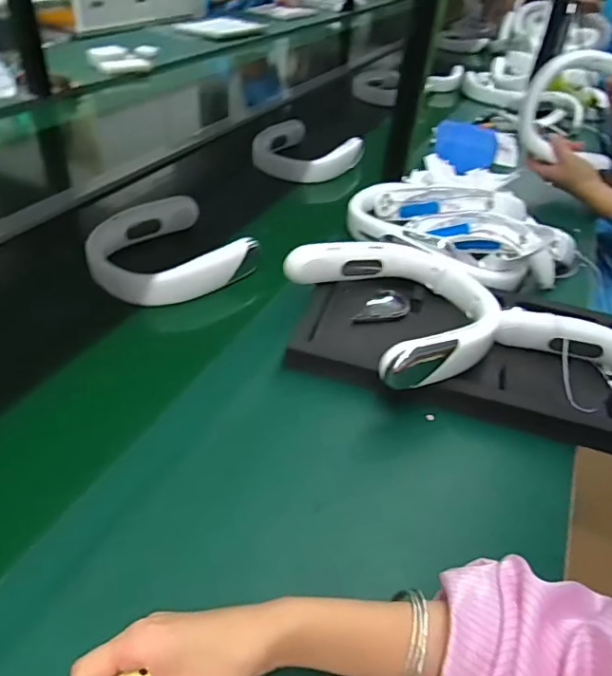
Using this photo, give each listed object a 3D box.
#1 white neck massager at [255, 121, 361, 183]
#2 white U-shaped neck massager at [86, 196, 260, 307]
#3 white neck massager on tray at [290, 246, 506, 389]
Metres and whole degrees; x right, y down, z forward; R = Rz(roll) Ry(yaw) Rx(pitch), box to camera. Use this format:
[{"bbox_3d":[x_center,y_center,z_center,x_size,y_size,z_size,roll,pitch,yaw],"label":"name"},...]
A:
[{"bbox_3d":[-0.007,-0.381,1.081,0.211,0.052,0.180,28,43,25],"label":"white neck massager"},{"bbox_3d":[-0.193,-0.130,0.739,0.212,0.057,0.204,-21,46,-30],"label":"white U-shaped neck massager"},{"bbox_3d":[0.110,-0.040,0.606,0.181,0.056,0.231,-16,43,-25],"label":"white neck massager on tray"}]

